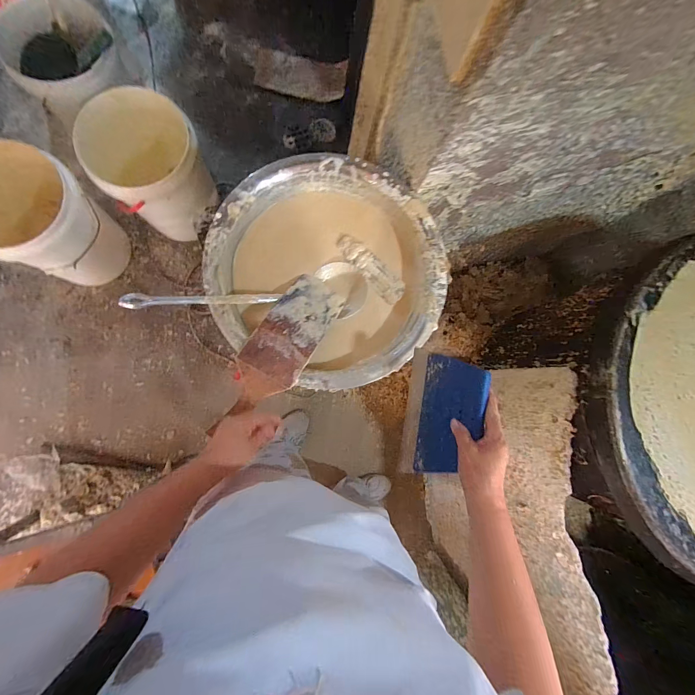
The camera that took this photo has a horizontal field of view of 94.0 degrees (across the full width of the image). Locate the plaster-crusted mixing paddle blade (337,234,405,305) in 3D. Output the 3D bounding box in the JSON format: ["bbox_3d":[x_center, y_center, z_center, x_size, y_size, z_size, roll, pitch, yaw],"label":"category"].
[{"bbox_3d":[0.045,-0.160,0.650,0.170,0.018,0.046,45,81,0],"label":"plaster-crusted mixing paddle blade"}]

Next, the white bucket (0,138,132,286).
[{"bbox_3d":[-0.915,-0.378,1.008,0.280,0.375,0.284,1,84,-6],"label":"white bucket"}]

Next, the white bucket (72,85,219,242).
[{"bbox_3d":[-0.627,-0.580,1.065,0.296,0.370,0.300,1,84,-6],"label":"white bucket"}]

